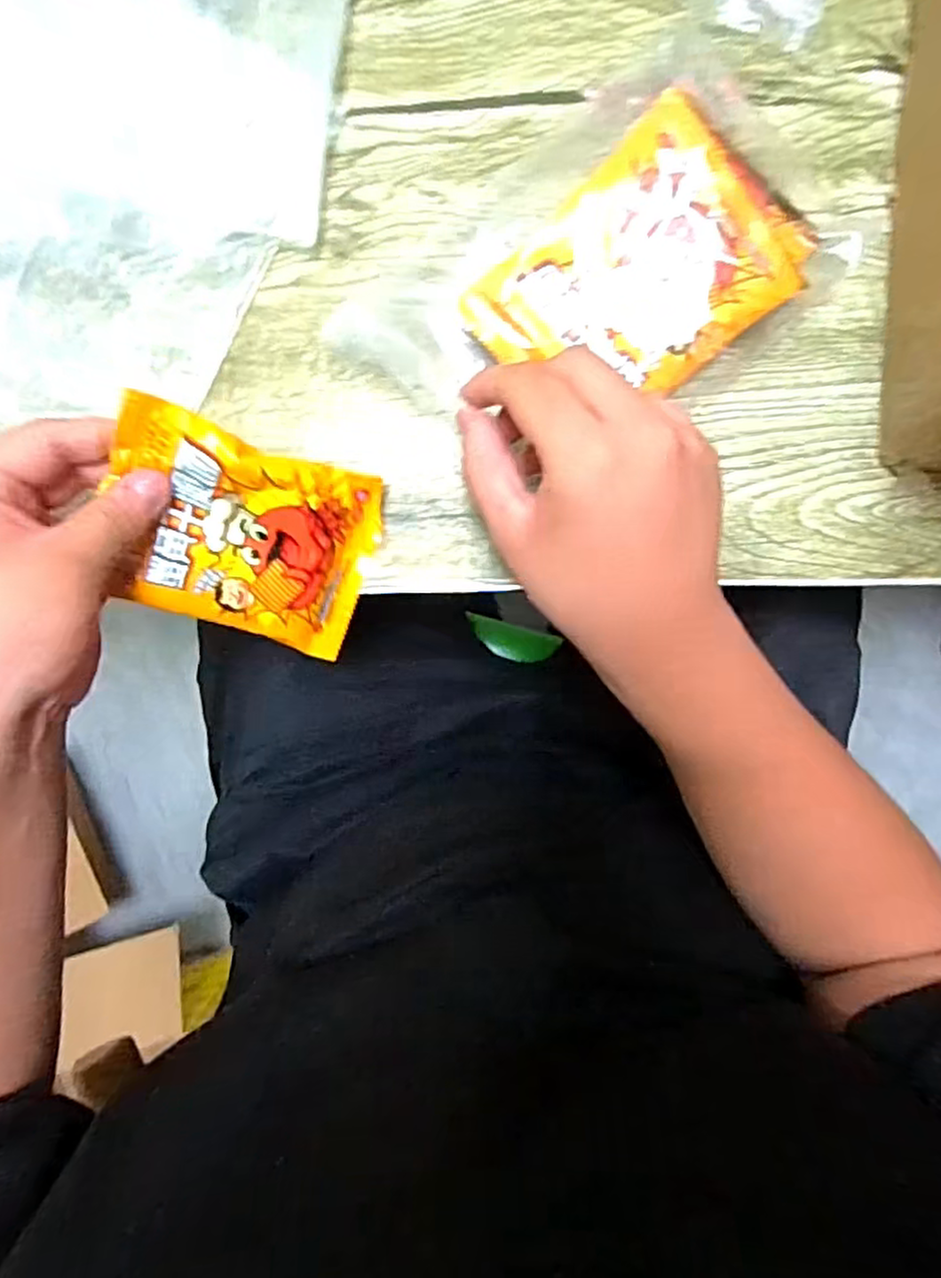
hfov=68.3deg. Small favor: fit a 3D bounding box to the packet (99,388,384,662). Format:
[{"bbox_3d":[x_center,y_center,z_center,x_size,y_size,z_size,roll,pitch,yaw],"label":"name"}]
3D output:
[{"bbox_3d":[-0.100,-0.044,0.311,0.114,0.014,0.089,15,112,-27],"label":"packet"}]

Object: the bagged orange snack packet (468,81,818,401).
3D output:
[{"bbox_3d":[0.078,-0.158,0.304,0.137,0.024,0.095,-43,94,8],"label":"bagged orange snack packet"}]

